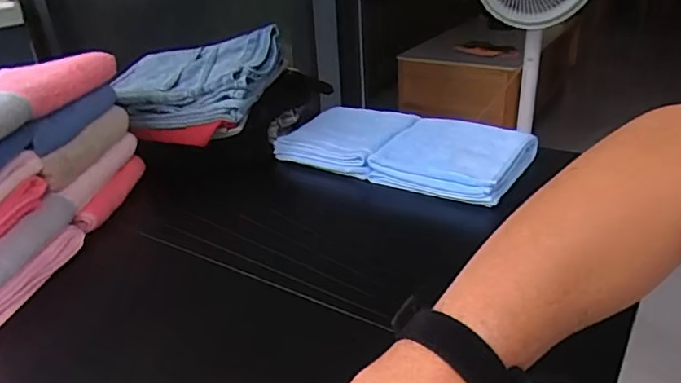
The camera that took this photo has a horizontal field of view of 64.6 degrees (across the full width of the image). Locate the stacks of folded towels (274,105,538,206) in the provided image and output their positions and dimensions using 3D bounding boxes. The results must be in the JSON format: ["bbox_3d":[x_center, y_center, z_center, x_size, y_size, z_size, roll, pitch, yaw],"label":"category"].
[{"bbox_3d":[0.086,-0.065,0.777,0.333,0.037,0.168,14,33,30],"label":"stacks of folded towels"}]

